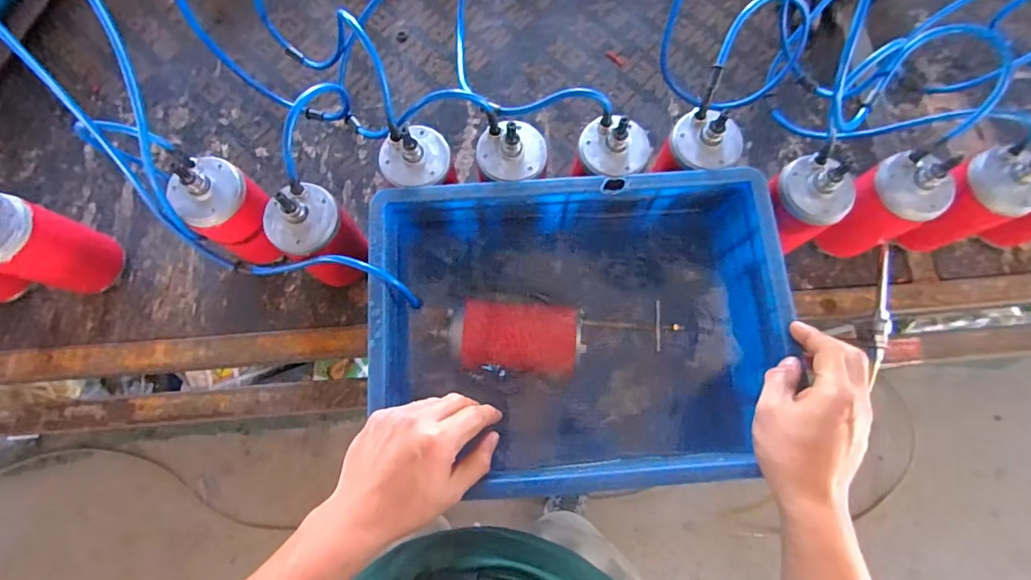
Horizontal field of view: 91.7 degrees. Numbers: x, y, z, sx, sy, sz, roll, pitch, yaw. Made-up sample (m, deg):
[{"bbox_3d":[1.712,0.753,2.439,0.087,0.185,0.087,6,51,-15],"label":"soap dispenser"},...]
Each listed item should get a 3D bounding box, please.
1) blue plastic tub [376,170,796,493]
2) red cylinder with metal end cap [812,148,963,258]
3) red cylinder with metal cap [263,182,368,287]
[{"bbox_3d":[0.061,0.038,0.526,0.388,0.135,0.283,-3,78,-1],"label":"blue plastic tub"},{"bbox_3d":[0.412,-0.093,0.570,0.070,0.163,0.077,-21,79,-5],"label":"red cylinder with metal end cap"},{"bbox_3d":[-0.211,-0.055,0.553,0.075,0.178,0.070,0,78,0],"label":"red cylinder with metal cap"}]

